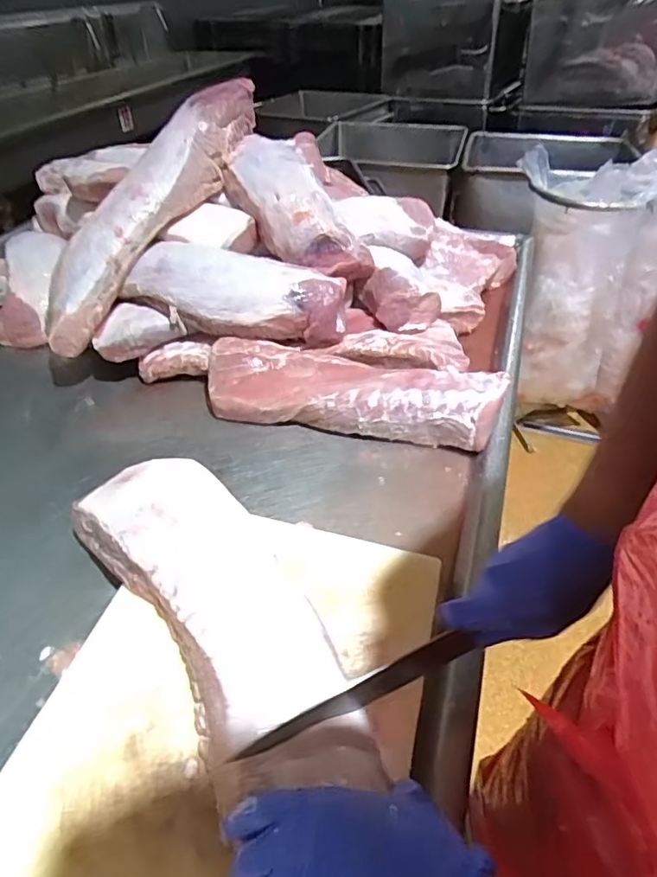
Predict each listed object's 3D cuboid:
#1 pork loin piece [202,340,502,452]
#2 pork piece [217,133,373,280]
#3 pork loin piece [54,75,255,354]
[{"bbox_3d":[0.030,-0.067,0.785,0.401,0.076,0.131,8,42,10],"label":"pork loin piece"},{"bbox_3d":[-0.050,-0.357,0.877,0.116,0.078,0.291,-34,80,-32],"label":"pork piece"},{"bbox_3d":[-0.282,-0.353,0.849,0.122,0.078,0.503,22,73,25],"label":"pork loin piece"}]

